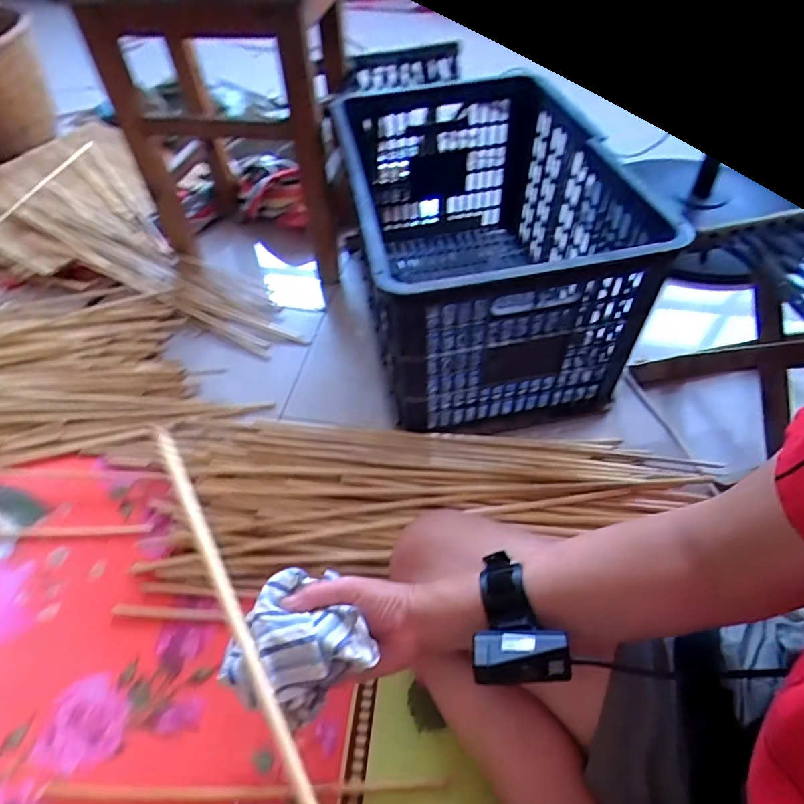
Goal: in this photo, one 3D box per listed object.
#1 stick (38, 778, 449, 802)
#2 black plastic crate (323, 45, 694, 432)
[{"bbox_3d":[-0.151,0.358,0.481,0.376,0.010,0.014,-3,52,3],"label":"stick"},{"bbox_3d":[0.090,-0.249,0.768,0.307,0.298,0.492,-12,52,-4],"label":"black plastic crate"}]

